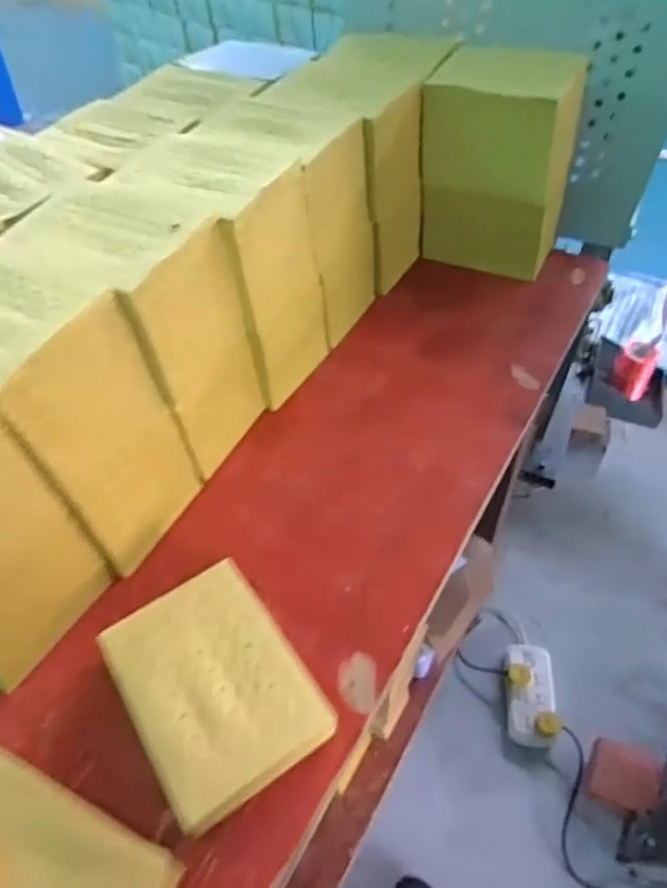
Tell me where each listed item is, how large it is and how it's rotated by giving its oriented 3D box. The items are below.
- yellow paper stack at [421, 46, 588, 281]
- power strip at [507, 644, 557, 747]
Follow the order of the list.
[{"bbox_3d":[0.209,-0.352,0.777,0.167,0.227,0.132,22,54,19],"label":"yellow paper stack"},{"bbox_3d":[0.433,0.533,1.310,0.102,0.053,0.212,5,50,5],"label":"power strip"}]

